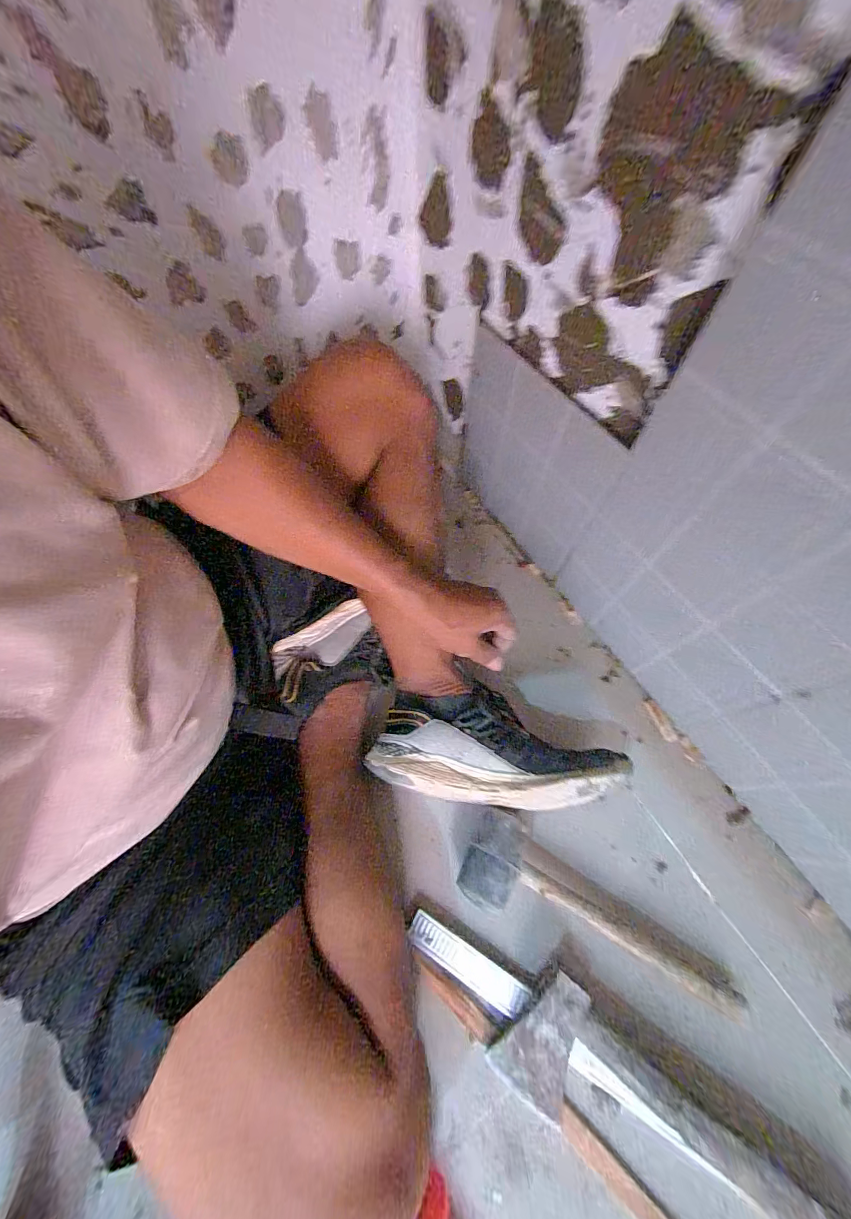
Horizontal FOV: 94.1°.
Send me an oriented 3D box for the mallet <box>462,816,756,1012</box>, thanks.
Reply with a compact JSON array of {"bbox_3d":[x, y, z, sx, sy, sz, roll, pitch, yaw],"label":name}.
[{"bbox_3d":[0.183,0.307,0.414,0.296,0.054,0.091,18,67,9],"label":"mallet"}]

